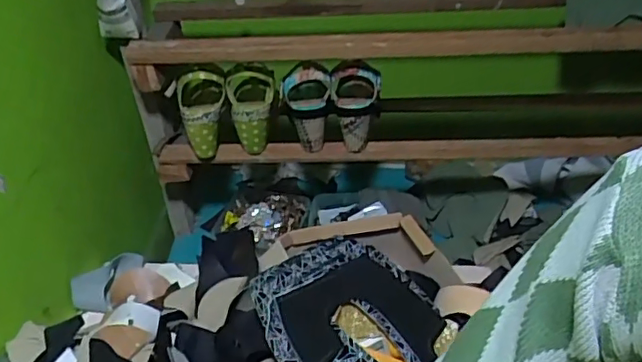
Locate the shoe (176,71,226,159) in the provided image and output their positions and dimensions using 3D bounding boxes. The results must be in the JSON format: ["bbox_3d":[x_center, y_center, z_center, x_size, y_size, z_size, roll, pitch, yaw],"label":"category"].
[{"bbox_3d":[-0.196,-0.115,0.958,0.077,0.132,0.084,-8,37,-6],"label":"shoe"}]

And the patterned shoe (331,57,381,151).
[{"bbox_3d":[0.055,-0.120,0.945,0.081,0.138,0.057,1,37,5],"label":"patterned shoe"}]

